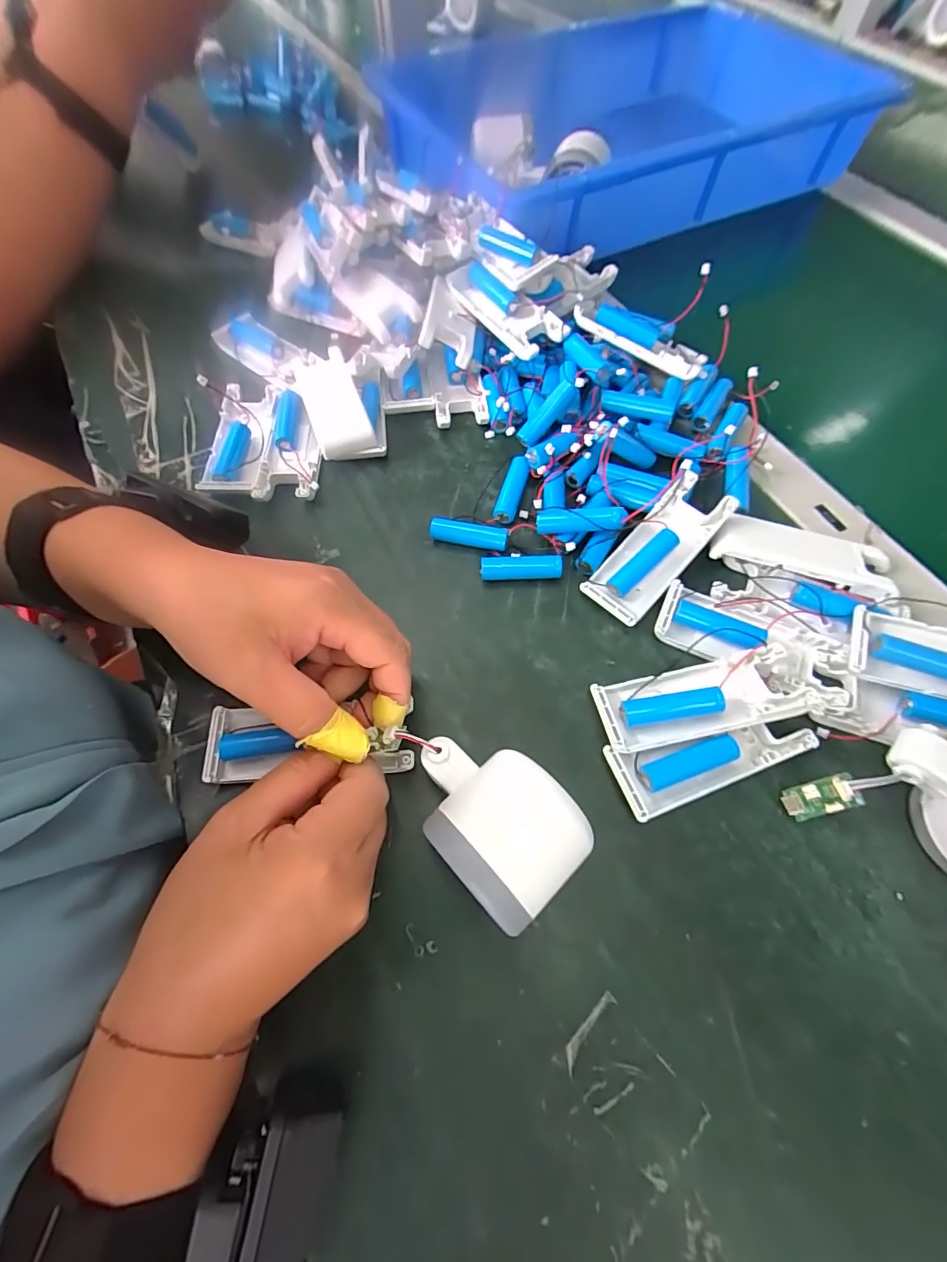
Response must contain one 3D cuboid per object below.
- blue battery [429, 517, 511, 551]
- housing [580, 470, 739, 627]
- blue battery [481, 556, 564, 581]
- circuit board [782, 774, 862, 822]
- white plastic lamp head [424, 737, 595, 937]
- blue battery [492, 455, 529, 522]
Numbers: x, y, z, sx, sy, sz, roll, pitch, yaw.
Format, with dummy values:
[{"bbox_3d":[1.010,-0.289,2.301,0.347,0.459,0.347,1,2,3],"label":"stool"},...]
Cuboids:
[{"bbox_3d":[-0.003,-0.063,0.314,0.050,0.015,0.012,10,65,6],"label":"blue battery"},{"bbox_3d":[0.113,-0.051,0.301,0.039,0.017,0.100,41,84,18],"label":"housing"},{"bbox_3d":[0.030,-0.039,0.306,0.051,0.013,0.011,-2,64,0],"label":"blue battery"},{"bbox_3d":[0.171,0.083,0.239,0.032,0.004,0.016,-28,76,25],"label":"circuit board"},{"bbox_3d":[0.008,0.084,0.223,0.054,0.057,0.081,-40,70,-16],"label":"white plastic lamp head"},{"bbox_3d":[0.025,-0.096,0.328,0.015,0.013,0.048,14,66,8],"label":"blue battery"}]

